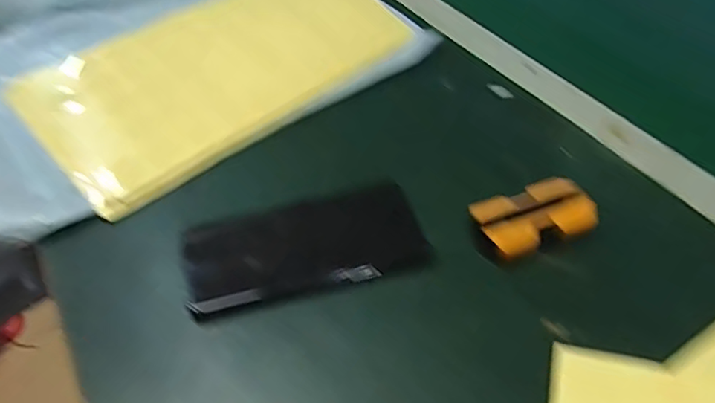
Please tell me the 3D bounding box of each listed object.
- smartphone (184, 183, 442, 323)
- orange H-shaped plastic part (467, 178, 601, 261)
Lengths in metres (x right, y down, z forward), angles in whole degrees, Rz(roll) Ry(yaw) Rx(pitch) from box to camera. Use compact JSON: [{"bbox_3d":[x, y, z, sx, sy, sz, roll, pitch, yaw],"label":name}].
[{"bbox_3d":[-0.034,0.029,0.368,0.150,0.012,0.072,-12,47,-9],"label":"smartphone"},{"bbox_3d":[0.117,0.009,0.372,0.076,0.016,0.043,-19,48,-14],"label":"orange H-shaped plastic part"}]

